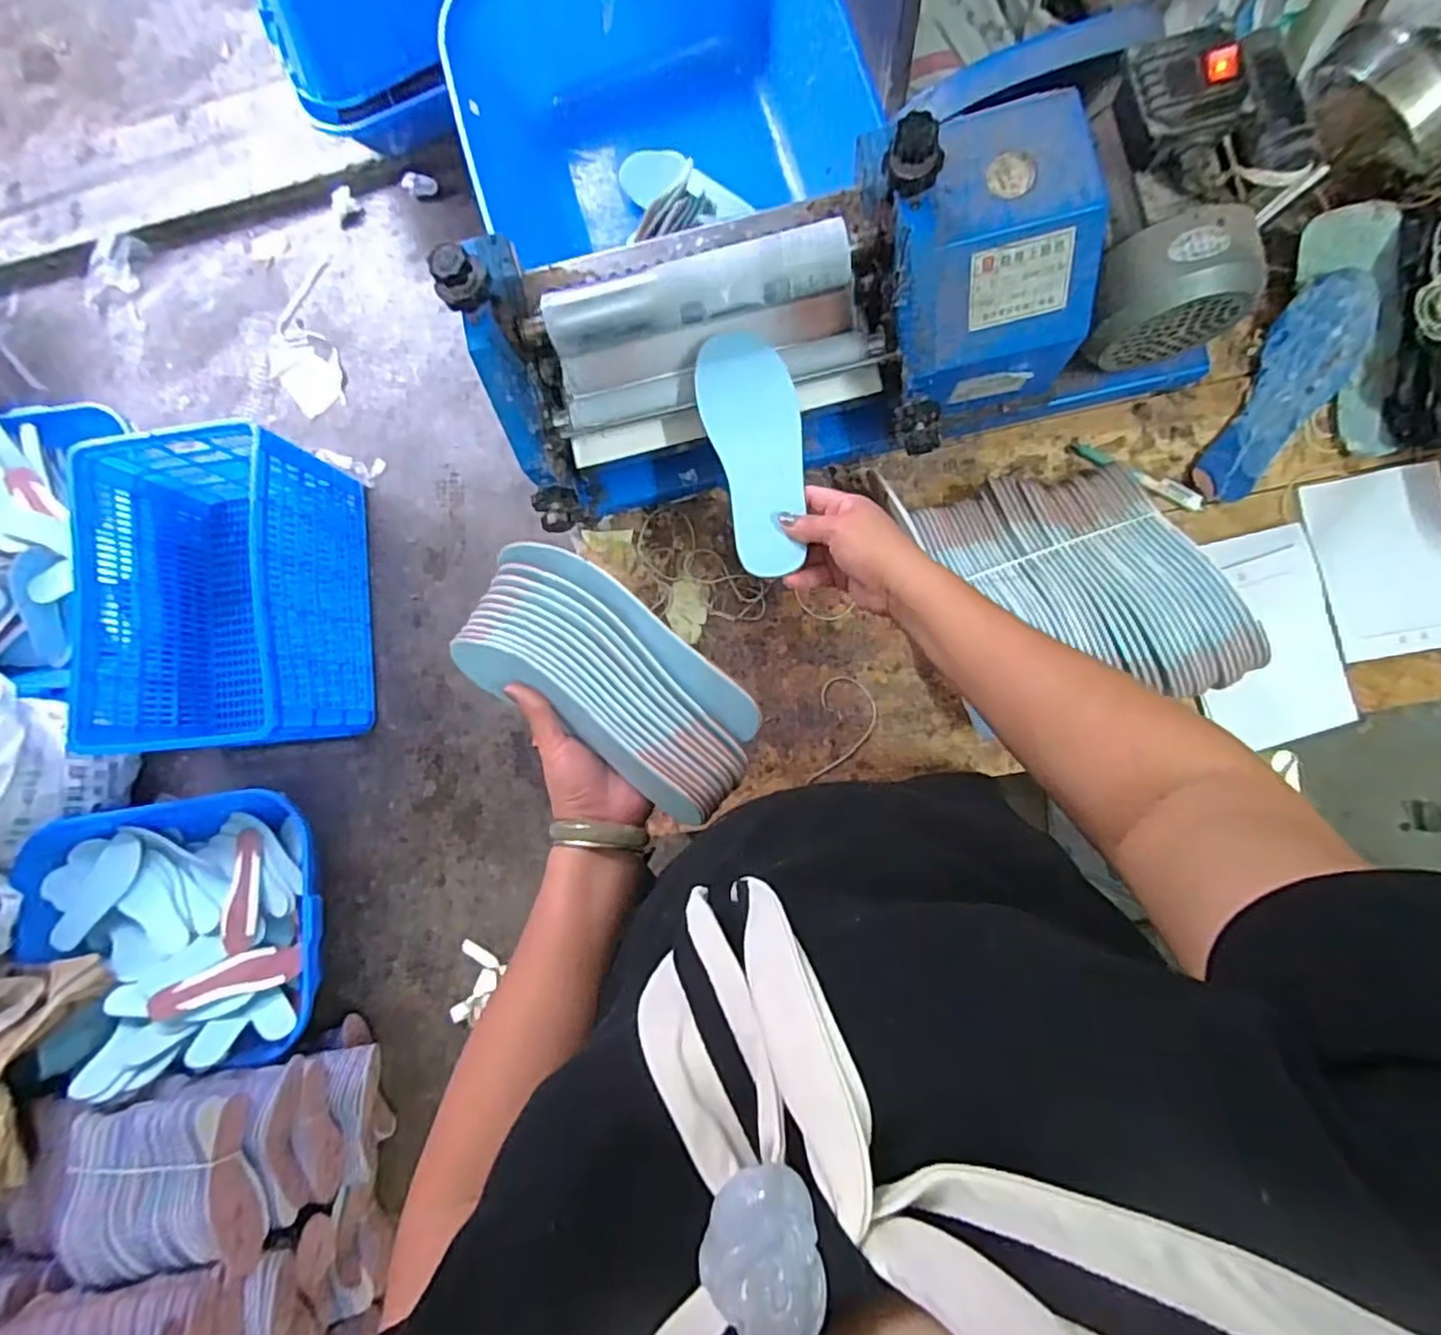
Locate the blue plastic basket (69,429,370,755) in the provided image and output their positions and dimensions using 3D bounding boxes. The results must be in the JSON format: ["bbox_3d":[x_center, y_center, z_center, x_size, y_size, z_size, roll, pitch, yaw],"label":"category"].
[{"bbox_3d":[-1.006,-0.153,1.408,0.441,0.269,0.617,-3,85,6],"label":"blue plastic basket"}]

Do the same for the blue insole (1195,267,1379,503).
[{"bbox_3d":[0.561,-0.268,0.670,0.081,0.044,0.226,28,89,8],"label":"blue insole"}]

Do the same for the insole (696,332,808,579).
[{"bbox_3d":[0.030,-0.184,0.574,0.078,0.006,0.225,-10,74,6],"label":"insole"}]

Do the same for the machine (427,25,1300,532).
[{"bbox_3d":[0.112,-0.315,0.602,0.657,0.241,0.240,-11,84,6],"label":"machine"}]

